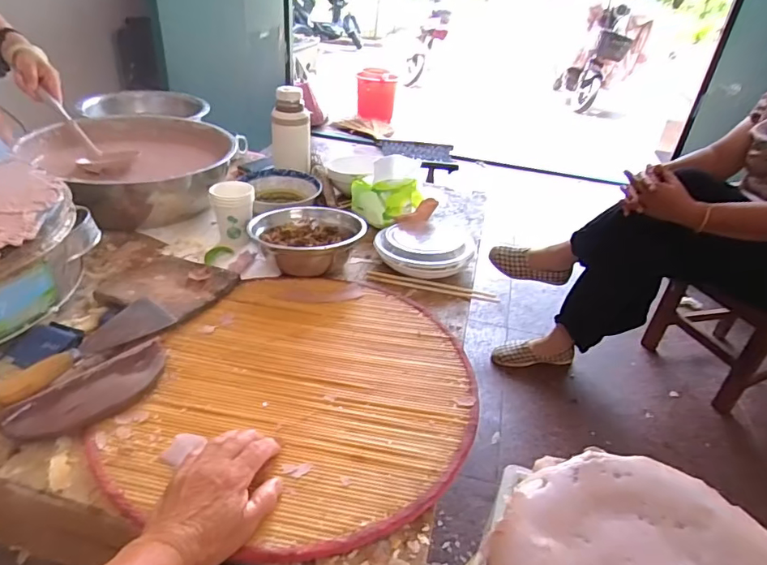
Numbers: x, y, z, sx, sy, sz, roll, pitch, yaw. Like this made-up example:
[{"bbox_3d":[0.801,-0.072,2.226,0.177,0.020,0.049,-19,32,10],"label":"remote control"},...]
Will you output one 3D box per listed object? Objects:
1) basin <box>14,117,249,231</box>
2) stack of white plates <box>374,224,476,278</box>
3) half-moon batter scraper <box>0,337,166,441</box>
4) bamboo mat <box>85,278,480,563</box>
[{"bbox_3d":[-0.485,-0.225,0.976,0.341,0.117,0.334,4,34,-3],"label":"basin"},{"bbox_3d":[0.070,-0.056,0.848,0.145,0.045,0.136,-15,39,-28],"label":"stack of white plates"},{"bbox_3d":[-0.322,0.120,0.551,0.083,0.014,0.167,30,41,32],"label":"half-moon batter scraper"},{"bbox_3d":[-0.083,0.115,0.600,0.372,0.017,0.409,9,34,5],"label":"bamboo mat"}]

